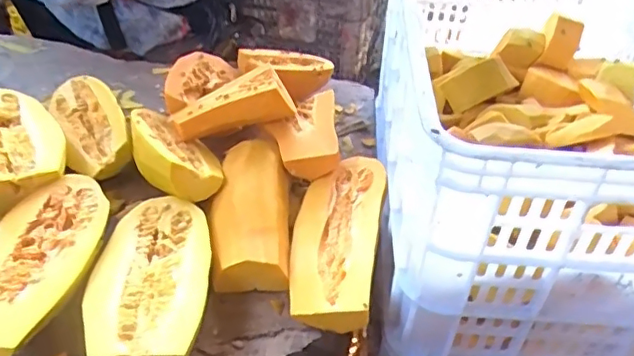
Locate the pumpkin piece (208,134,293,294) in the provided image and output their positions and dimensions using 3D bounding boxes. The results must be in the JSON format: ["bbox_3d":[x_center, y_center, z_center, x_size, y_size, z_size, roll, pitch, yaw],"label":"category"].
[{"bbox_3d":[-0.079,0.027,0.703,0.093,0.052,0.231,1,42,-2],"label":"pumpkin piece"}]

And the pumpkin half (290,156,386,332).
[{"bbox_3d":[0.022,0.058,0.664,0.092,0.039,0.241,8,43,6],"label":"pumpkin half"}]

